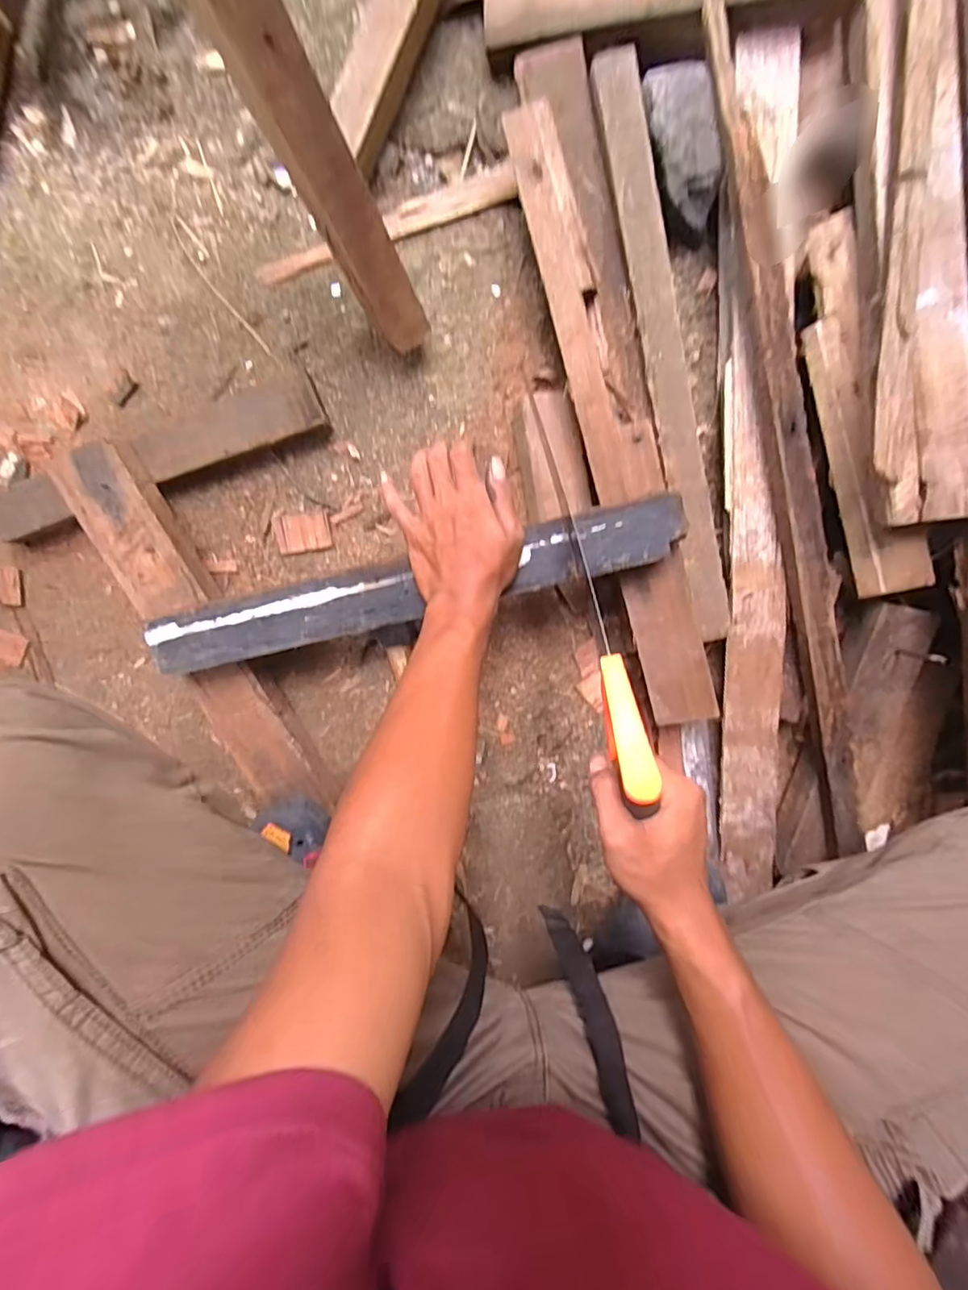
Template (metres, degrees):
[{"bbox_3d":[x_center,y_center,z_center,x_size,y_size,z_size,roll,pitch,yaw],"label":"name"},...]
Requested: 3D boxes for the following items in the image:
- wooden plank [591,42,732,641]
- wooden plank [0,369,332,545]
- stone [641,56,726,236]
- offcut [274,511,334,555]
[{"bbox_3d":[0.173,-0.261,0.532,0.038,0.017,0.519,-14,100,1],"label":"wooden plank"},{"bbox_3d":[-0.319,-0.179,0.559,0.335,0.045,0.056,-23,98,1],"label":"wooden plank"},{"bbox_3d":[0.179,-0.451,0.512,0.058,0.036,0.122,-18,100,2],"label":"stone"},{"bbox_3d":[-0.188,-0.117,0.590,0.056,0.006,0.040,-8,97,-1],"label":"offcut"}]

